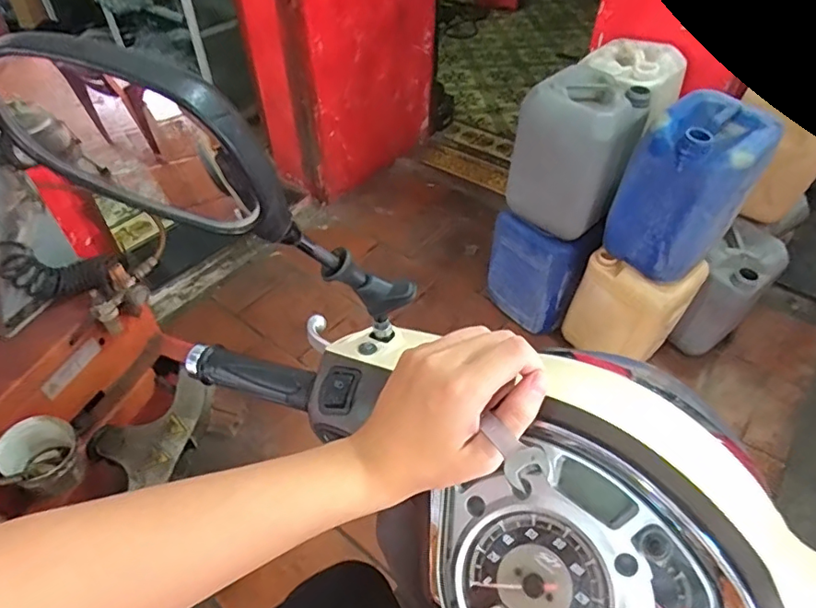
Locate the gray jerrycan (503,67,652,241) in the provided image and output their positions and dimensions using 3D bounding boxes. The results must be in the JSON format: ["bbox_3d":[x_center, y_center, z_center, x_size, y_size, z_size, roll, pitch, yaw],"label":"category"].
[{"bbox_3d":[0.463,-0.408,1.470,0.250,0.358,0.271,-32,53,-26],"label":"gray jerrycan"}]

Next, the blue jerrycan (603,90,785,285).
[{"bbox_3d":[0.684,-0.285,1.328,0.263,0.367,0.299,27,52,24],"label":"blue jerrycan"}]

